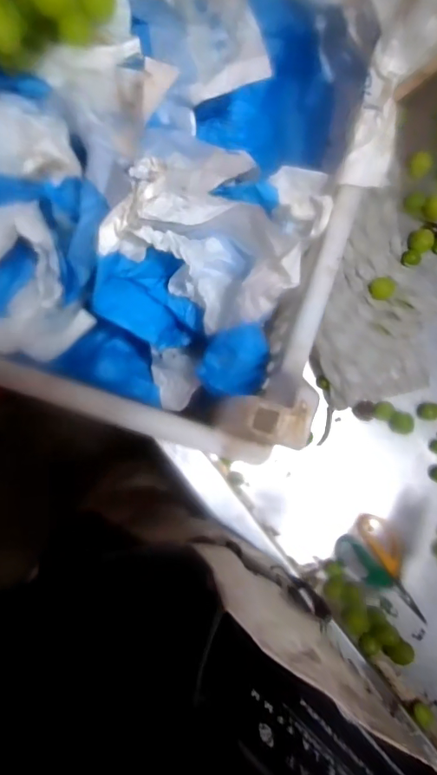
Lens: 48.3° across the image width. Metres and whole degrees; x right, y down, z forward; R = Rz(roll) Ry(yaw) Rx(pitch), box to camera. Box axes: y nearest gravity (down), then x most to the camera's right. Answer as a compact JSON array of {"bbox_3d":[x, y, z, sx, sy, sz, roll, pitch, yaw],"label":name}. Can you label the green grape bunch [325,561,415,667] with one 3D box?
[{"bbox_3d":[0.167,0.268,0.566,0.044,0.027,0.132,-40,92,-6],"label":"green grape bunch"}]

